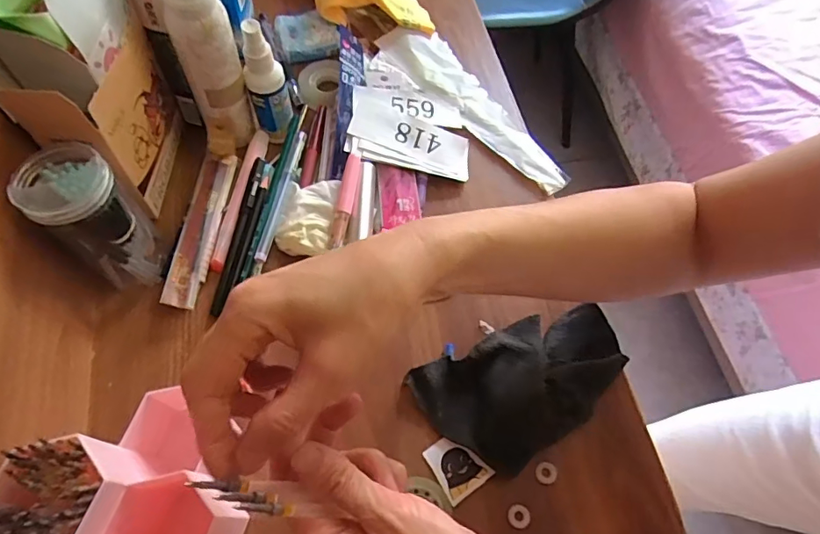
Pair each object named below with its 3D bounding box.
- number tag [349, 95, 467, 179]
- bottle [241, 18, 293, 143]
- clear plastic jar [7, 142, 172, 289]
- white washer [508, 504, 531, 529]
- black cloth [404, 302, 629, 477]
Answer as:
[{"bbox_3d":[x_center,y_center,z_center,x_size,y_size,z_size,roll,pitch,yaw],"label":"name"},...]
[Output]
[{"bbox_3d":[0.001,-0.120,0.467,0.114,0.007,0.045,20,64,-6],"label":"number tag"},{"bbox_3d":[-0.123,-0.158,0.432,0.028,0.104,0.026,19,64,7],"label":"bottle"},{"bbox_3d":[-0.223,-0.033,0.362,0.051,0.104,0.056,41,69,17],"label":"clear plastic jar"},{"bbox_3d":[0.075,0.172,0.346,0.015,0.004,0.015,6,67,18],"label":"white washer"},{"bbox_3d":[0.088,0.082,0.377,0.154,0.022,0.092,-30,68,-16],"label":"black cloth"}]

